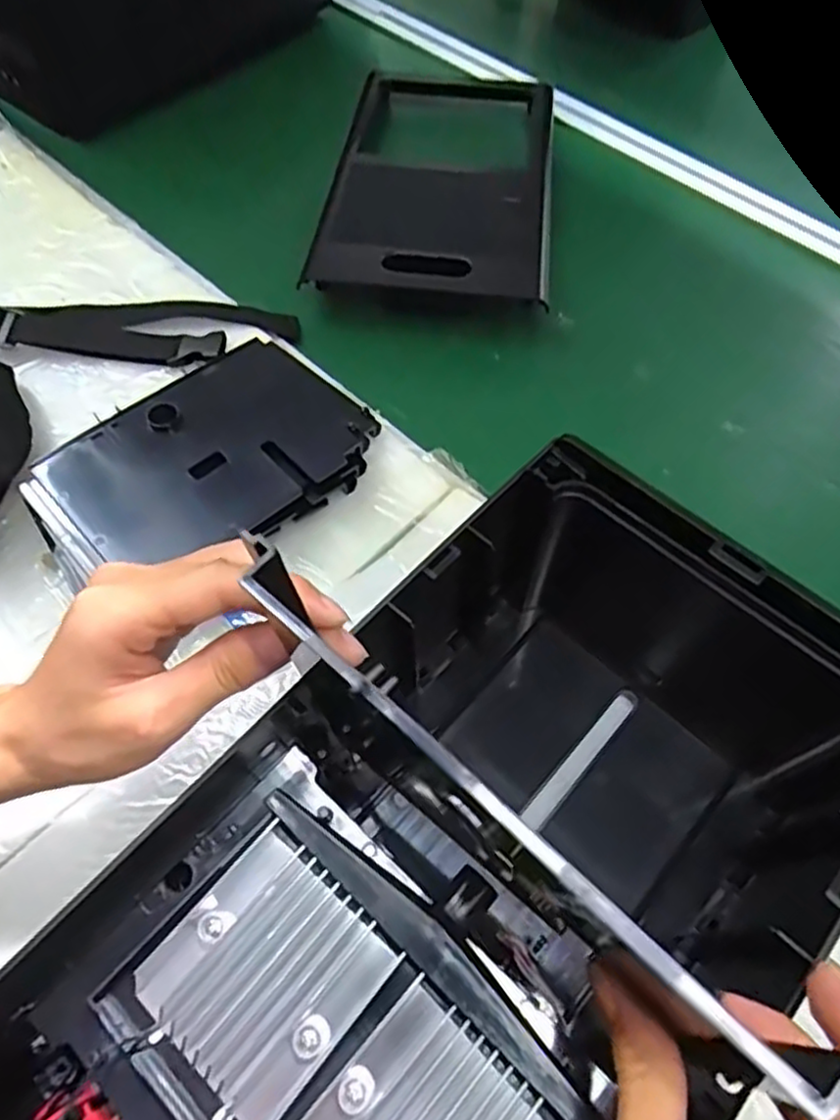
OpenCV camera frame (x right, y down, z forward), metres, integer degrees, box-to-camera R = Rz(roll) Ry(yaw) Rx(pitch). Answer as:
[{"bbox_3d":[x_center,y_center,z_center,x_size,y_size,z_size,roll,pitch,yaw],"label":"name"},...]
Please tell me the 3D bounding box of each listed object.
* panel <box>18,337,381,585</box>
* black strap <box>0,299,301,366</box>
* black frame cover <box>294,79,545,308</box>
[{"bbox_3d":[-0.129,-0.060,0.461,0.203,0.046,0.135,-41,70,-21],"label":"panel"},{"bbox_3d":[-0.219,-0.177,0.543,0.235,0.021,0.070,2,62,-1],"label":"black strap"},{"bbox_3d":[0.021,-0.345,0.636,0.186,0.044,0.334,7,62,2],"label":"black frame cover"}]

